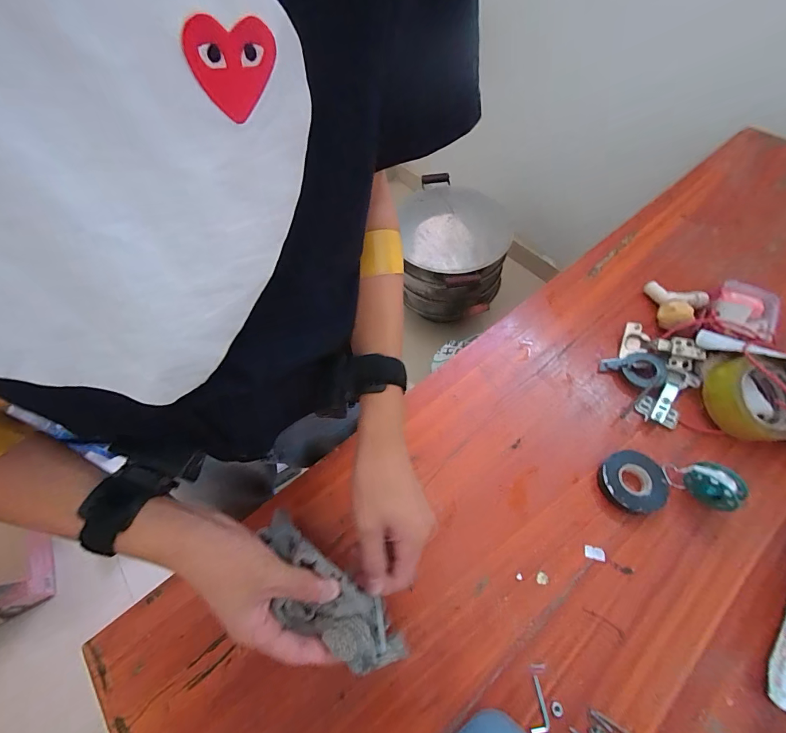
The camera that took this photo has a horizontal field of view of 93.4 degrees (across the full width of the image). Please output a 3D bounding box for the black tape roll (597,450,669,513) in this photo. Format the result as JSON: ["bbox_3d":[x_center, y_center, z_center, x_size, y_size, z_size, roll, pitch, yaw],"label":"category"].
[{"bbox_3d":[0.304,0.144,0.467,0.075,0.019,0.073,-1,59,2],"label":"black tape roll"}]

